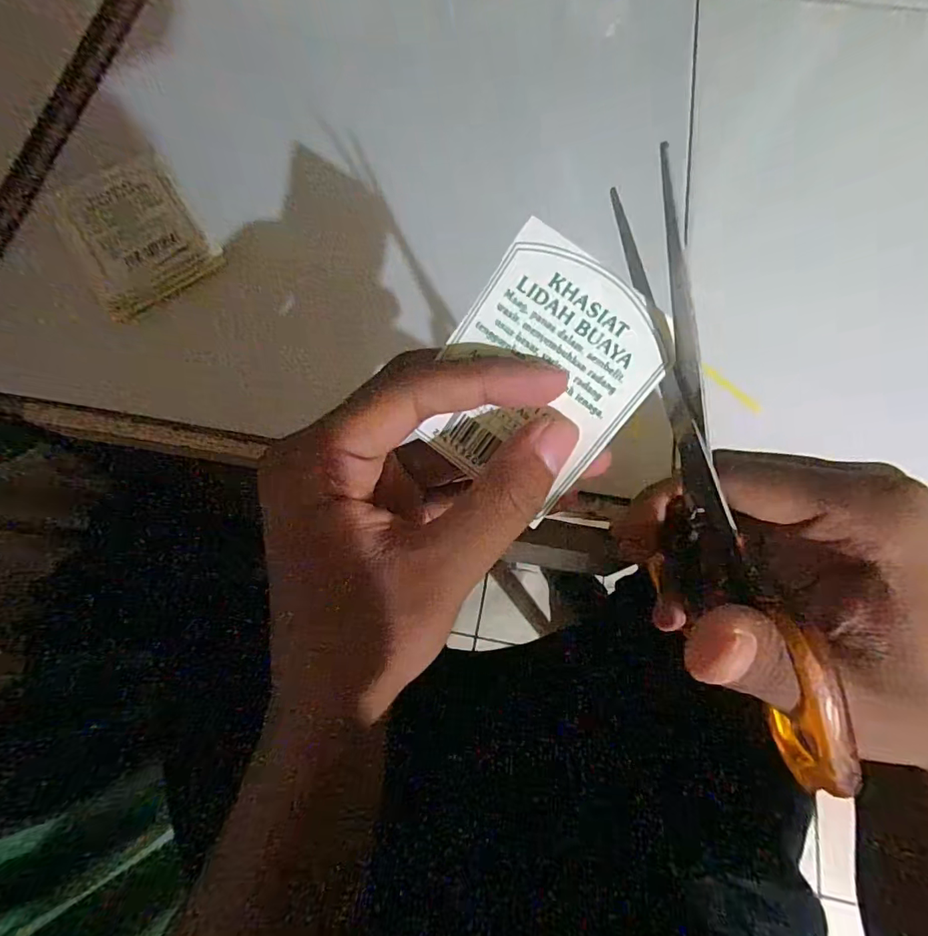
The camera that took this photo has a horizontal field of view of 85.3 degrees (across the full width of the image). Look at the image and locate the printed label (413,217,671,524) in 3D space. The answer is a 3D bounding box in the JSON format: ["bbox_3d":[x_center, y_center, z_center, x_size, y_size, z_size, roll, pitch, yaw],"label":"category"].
[{"bbox_3d":[0.022,-0.025,0.150,0.057,0.006,0.071,34,111,-4],"label":"printed label"}]

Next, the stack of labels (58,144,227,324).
[{"bbox_3d":[-0.189,-0.135,0.289,0.066,0.010,0.098,-36,75,-9],"label":"stack of labels"}]

